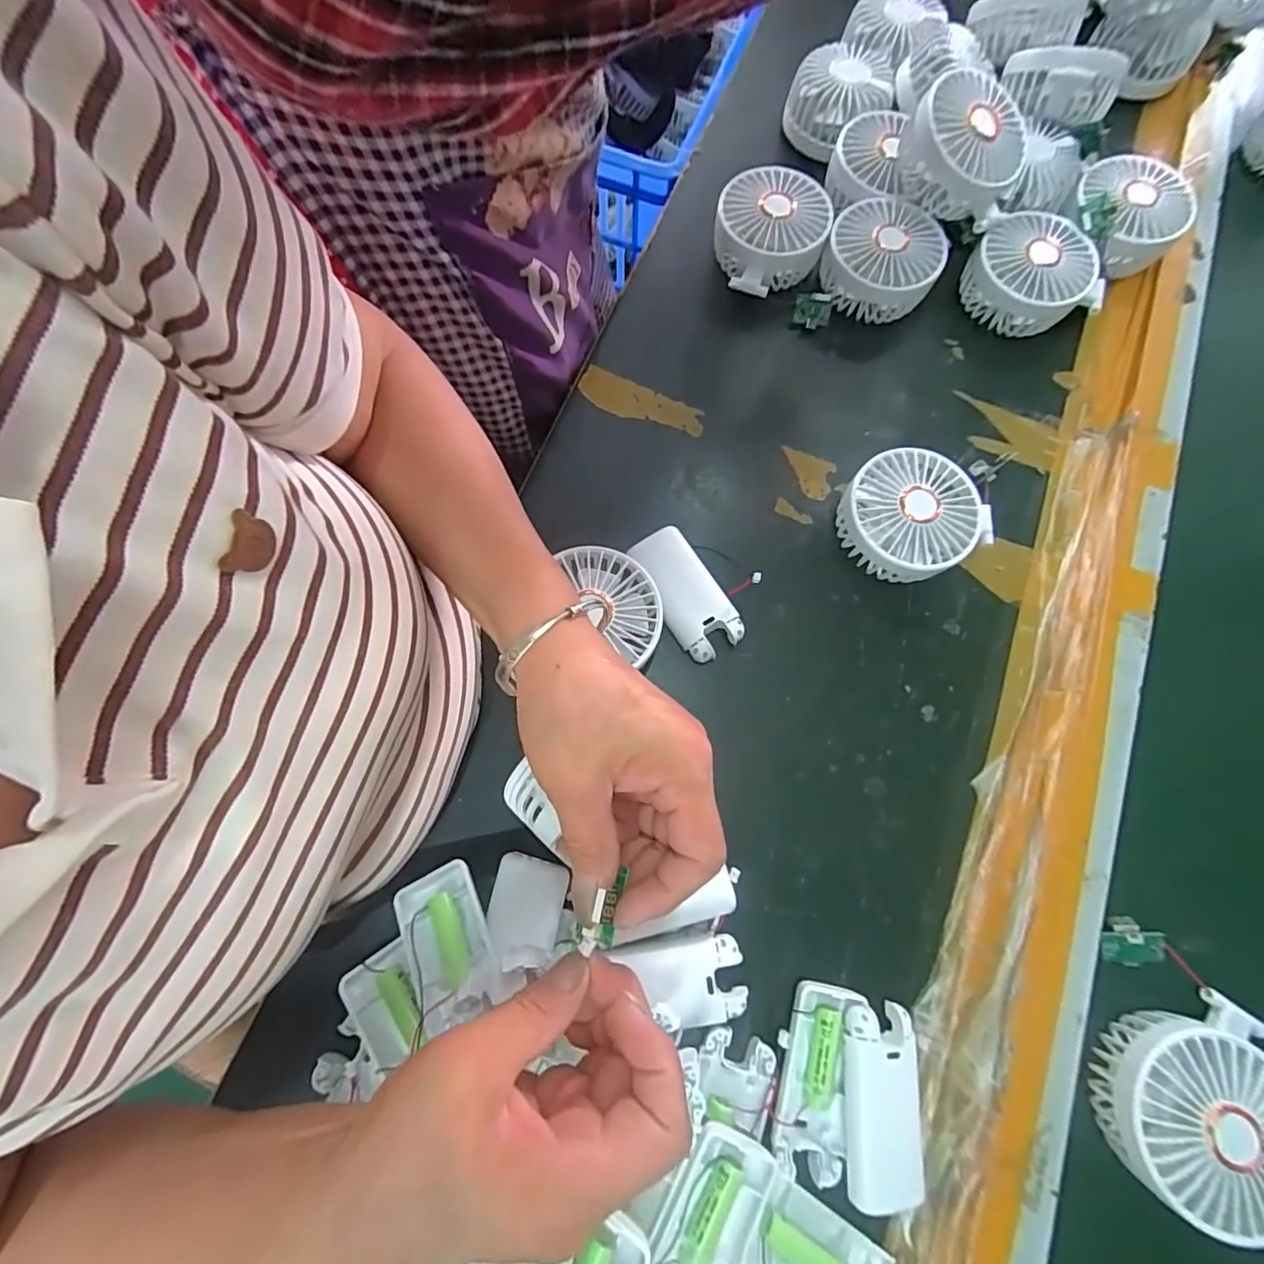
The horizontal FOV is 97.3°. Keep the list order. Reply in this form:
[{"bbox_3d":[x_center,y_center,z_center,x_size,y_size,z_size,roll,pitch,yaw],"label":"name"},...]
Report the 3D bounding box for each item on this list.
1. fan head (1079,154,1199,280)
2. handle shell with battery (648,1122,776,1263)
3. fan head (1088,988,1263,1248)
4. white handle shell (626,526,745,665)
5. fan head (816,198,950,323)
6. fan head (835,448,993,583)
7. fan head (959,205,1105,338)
[{"bbox_3d":[0.396,-0.336,0.447,0.083,0.039,0.089,-5,76,-4],"label":"fan head"},{"bbox_3d":[0.036,0.301,0.277,0.047,0.026,0.091,29,78,11],"label":"handle shell with battery"},{"bbox_3d":[0.291,0.245,0.284,0.084,0.036,0.090,-3,74,3],"label":"fan head"},{"bbox_3d":[0.036,-0.026,0.381,0.046,0.025,0.092,-31,75,-5],"label":"white handle shell"},{"bbox_3d":[0.194,-0.287,0.439,0.084,0.053,0.081,-1,75,3],"label":"fan head"},{"bbox_3d":[0.190,-0.077,0.383,0.088,0.046,0.083,-1,75,3],"label":"fan head"},{"bbox_3d":[0.310,-0.278,0.437,0.091,0.053,0.084,-1,75,3],"label":"fan head"}]

